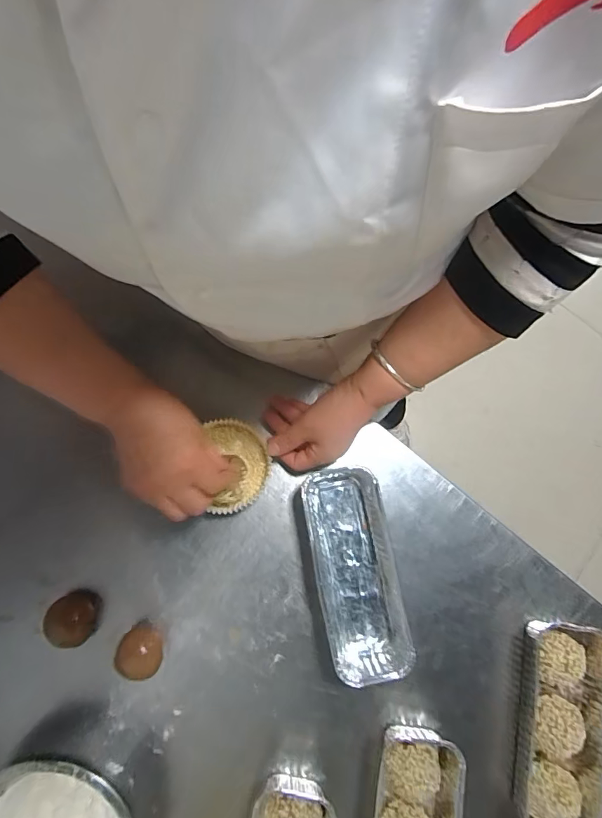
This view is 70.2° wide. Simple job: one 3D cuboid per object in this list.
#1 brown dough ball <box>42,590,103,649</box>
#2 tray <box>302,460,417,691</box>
[{"bbox_3d":[-0.236,0.215,0.442,0.045,0.029,0.046,0,81,-2],"label":"brown dough ball"},{"bbox_3d":[0.057,0.166,0.449,0.082,0.041,0.203,-9,81,-3],"label":"tray"}]

